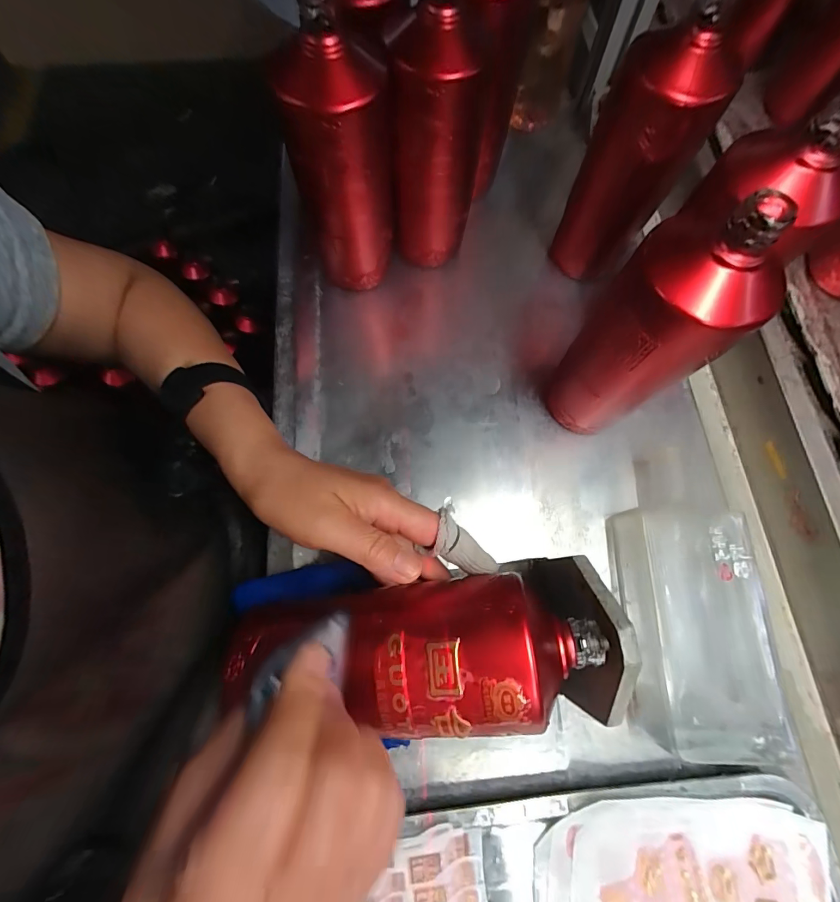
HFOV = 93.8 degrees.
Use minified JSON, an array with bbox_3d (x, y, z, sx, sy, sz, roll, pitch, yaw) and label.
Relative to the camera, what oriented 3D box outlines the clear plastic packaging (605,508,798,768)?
[{"bbox_3d":[0.209,0.135,0.301,0.094,0.039,0.174,3,73,5],"label":"clear plastic packaging"}]

